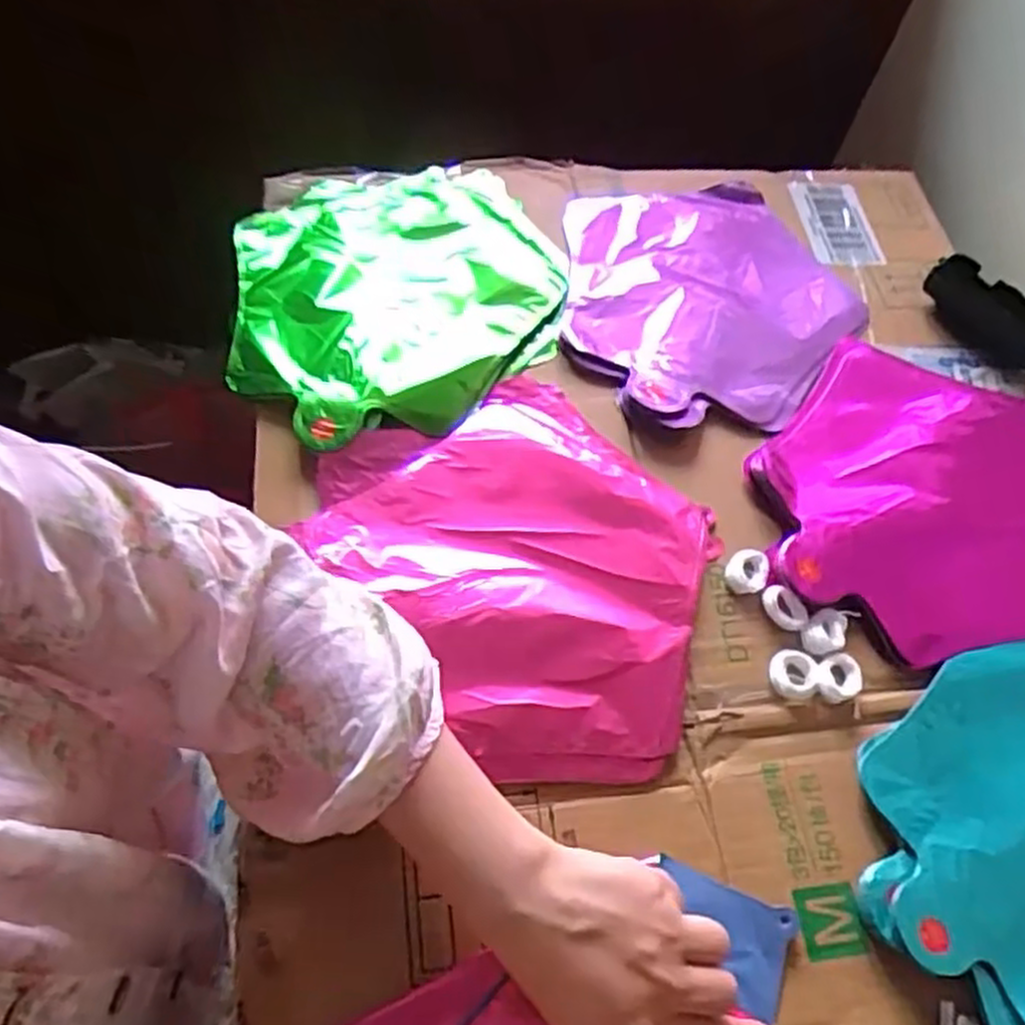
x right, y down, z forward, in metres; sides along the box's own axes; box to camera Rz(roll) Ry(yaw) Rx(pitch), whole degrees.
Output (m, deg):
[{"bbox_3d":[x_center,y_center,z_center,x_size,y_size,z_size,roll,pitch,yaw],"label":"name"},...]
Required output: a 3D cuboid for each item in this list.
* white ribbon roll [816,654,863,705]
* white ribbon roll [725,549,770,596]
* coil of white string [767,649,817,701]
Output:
[{"bbox_3d":[0.192,0.098,0.468,0.025,0.013,0.030,24,61,9],"label":"white ribbon roll"},{"bbox_3d":[0.147,0.037,0.497,0.026,0.009,0.029,1,60,-4],"label":"white ribbon roll"},{"bbox_3d":[0.166,0.094,0.468,0.026,0.012,0.030,12,60,2],"label":"coil of white string"}]

